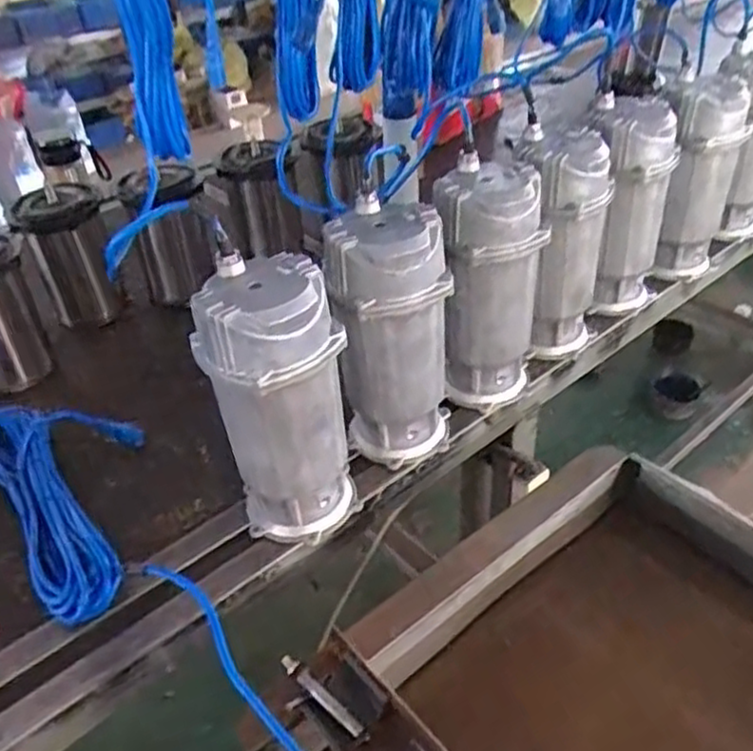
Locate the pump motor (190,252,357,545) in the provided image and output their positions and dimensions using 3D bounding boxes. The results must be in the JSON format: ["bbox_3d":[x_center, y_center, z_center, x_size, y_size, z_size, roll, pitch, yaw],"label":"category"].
[{"bbox_3d":[-0.097,0.035,0.735,0.128,0.291,0.106,-23,41,-22],"label":"pump motor"}]

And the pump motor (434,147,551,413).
[{"bbox_3d":[0.140,-0.105,0.887,0.126,0.284,0.121,3,38,9],"label":"pump motor"}]

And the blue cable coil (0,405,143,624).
[{"bbox_3d":[-0.357,0.117,0.838,0.181,0.052,0.383,-29,44,-28],"label":"blue cable coil"}]

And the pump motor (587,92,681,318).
[{"bbox_3d":[0.361,-0.237,1.036,0.116,0.289,0.122,6,39,13],"label":"pump motor"}]

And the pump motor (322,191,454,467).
[{"bbox_3d":[0.018,-0.038,0.822,0.129,0.295,0.109,-7,38,-4],"label":"pump motor"}]

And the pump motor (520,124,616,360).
[{"bbox_3d":[0.260,-0.170,0.955,0.137,0.290,0.106,-12,38,-10],"label":"pump motor"}]

